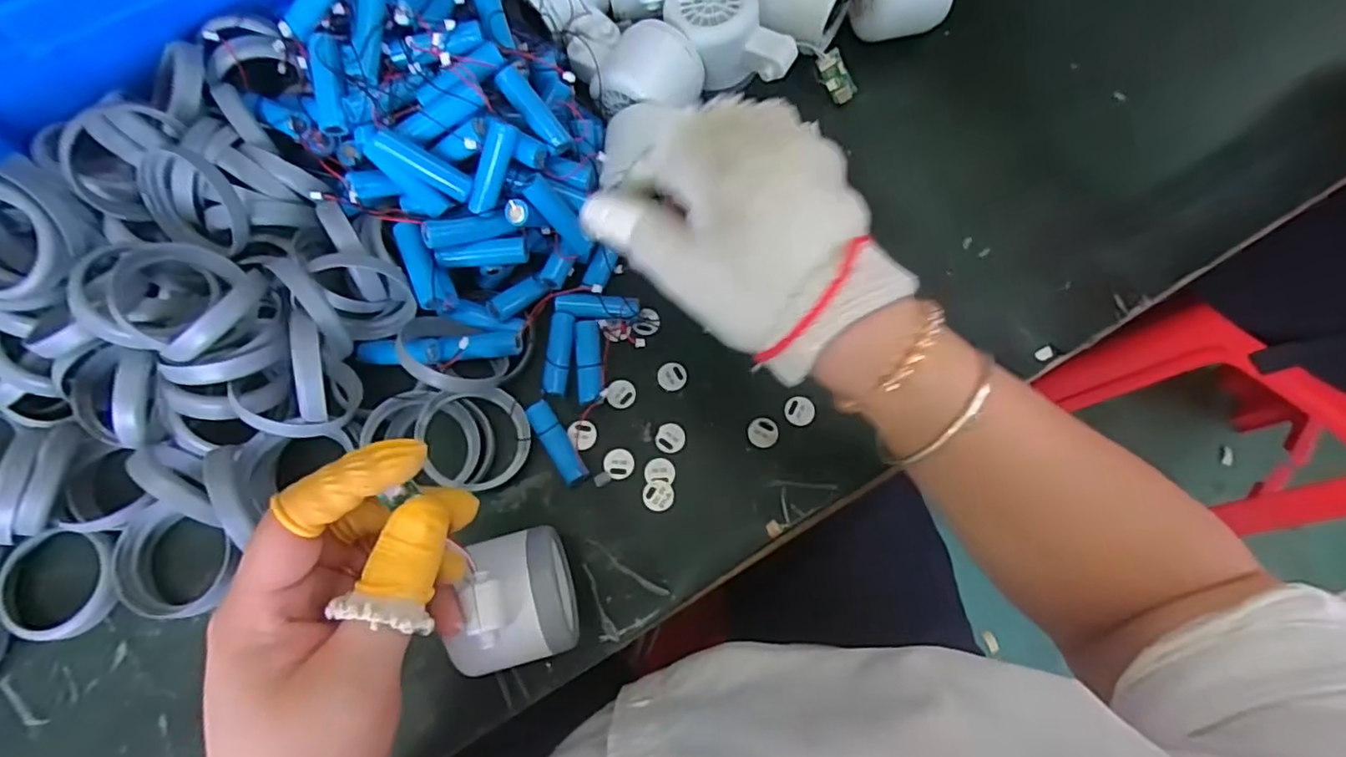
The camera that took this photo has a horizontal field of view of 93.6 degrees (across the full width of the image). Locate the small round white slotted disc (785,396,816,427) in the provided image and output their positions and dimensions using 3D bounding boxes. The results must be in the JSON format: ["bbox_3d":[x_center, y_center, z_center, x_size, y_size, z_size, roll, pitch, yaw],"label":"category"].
[{"bbox_3d":[0.071,0.018,0.355,0.016,0.004,0.016,0,74,-1],"label":"small round white slotted disc"}]

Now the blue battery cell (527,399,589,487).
[{"bbox_3d":[-0.063,0.035,0.343,0.013,0.014,0.050,-29,76,-9],"label":"blue battery cell"}]

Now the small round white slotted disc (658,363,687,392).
[{"bbox_3d":[-0.001,-0.001,0.361,0.017,0.004,0.017,0,74,-1],"label":"small round white slotted disc"}]

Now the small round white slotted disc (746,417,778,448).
[{"bbox_3d":[0.051,0.030,0.352,0.017,0.004,0.017,0,74,-1],"label":"small round white slotted disc"}]

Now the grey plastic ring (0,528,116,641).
[{"bbox_3d":[-0.313,0.104,0.321,0.059,0.015,0.054,-1,82,5],"label":"grey plastic ring"}]

